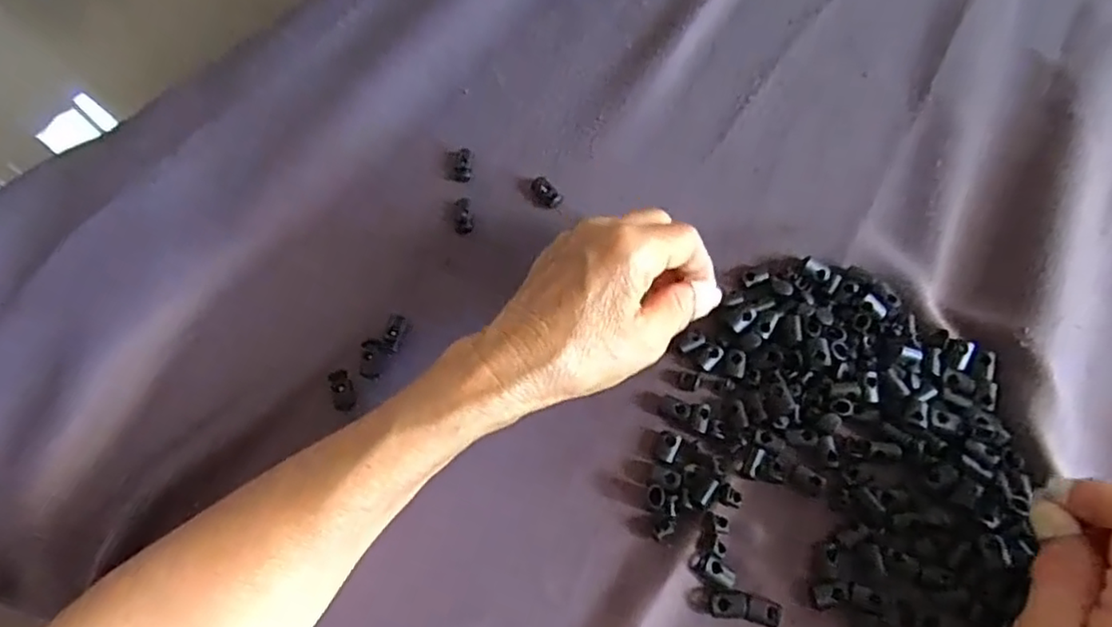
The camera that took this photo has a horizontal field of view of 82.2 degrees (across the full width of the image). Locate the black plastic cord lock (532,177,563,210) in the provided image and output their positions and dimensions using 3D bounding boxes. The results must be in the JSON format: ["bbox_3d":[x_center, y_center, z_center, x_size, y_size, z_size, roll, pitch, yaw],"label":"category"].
[{"bbox_3d":[-0.006,-0.072,0.377,0.011,0.005,0.022,-30,67,-11],"label":"black plastic cord lock"}]

